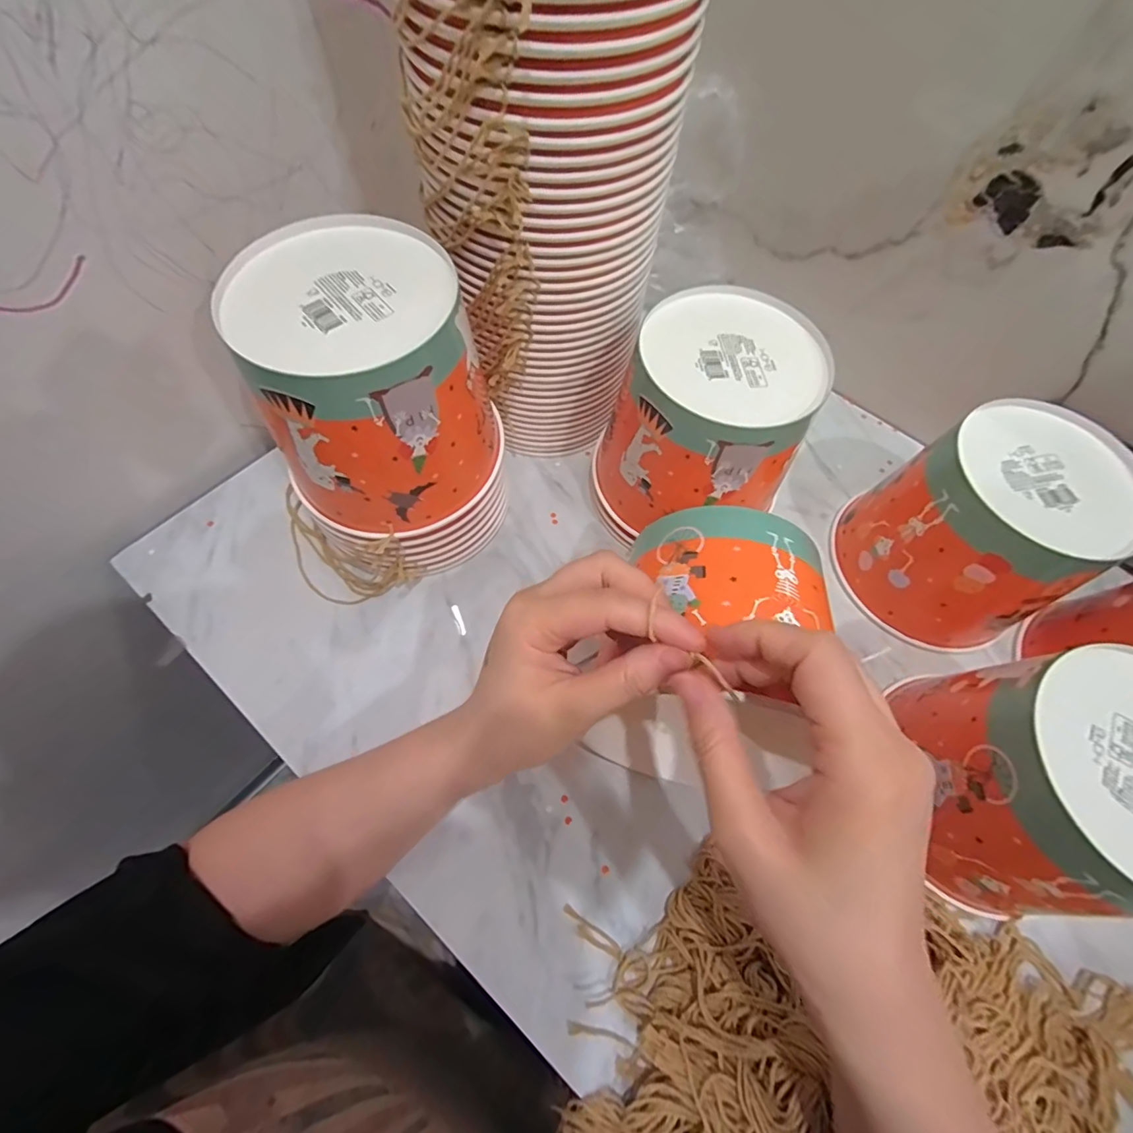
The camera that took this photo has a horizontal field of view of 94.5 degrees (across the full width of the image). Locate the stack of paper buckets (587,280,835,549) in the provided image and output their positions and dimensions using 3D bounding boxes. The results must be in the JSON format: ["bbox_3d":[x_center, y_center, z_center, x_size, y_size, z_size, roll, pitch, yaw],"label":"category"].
[{"bbox_3d":[0.105,-0.102,0.418,0.135,0.158,0.151,30,67,11],"label":"stack of paper buckets"}]

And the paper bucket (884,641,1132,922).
[{"bbox_3d":[0.295,0.137,0.323,0.130,0.138,0.141,1,65,-2],"label":"paper bucket"}]

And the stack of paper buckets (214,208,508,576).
[{"bbox_3d":[-0.123,-0.103,0.379,0.139,0.203,0.144,-20,67,-12],"label":"stack of paper buckets"}]

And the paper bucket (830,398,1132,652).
[{"bbox_3d":[0.317,-0.026,0.408,0.143,0.133,0.149,-25,69,-14],"label":"paper bucket"}]

